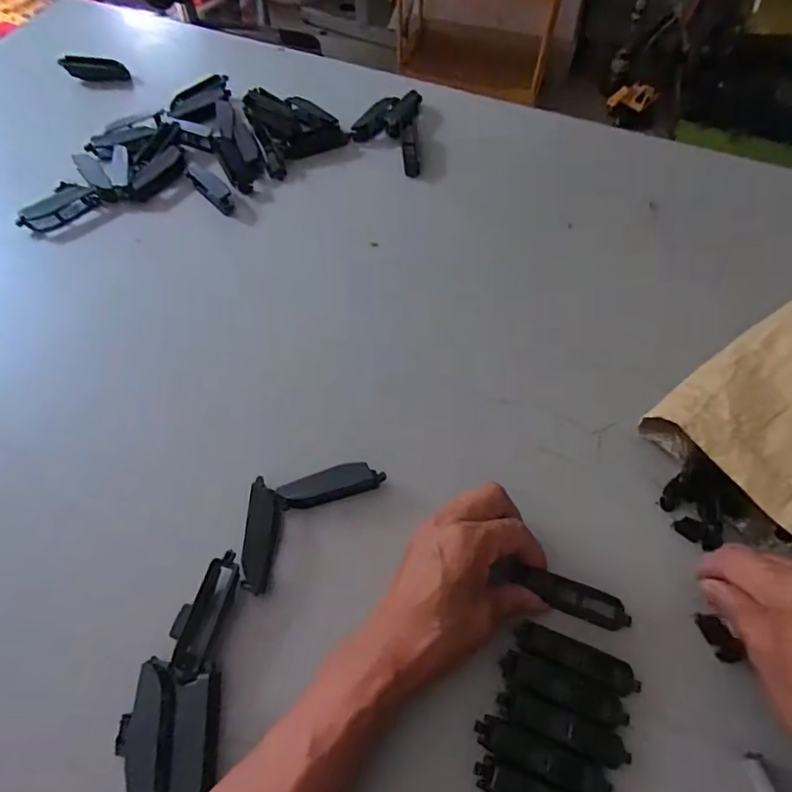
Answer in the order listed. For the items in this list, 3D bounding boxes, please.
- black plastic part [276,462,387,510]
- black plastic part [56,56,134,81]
[{"bbox_3d":[-0.045,0.062,0.362,0.071,0.017,0.018,-15,62,-8],"label":"black plastic part"},{"bbox_3d":[-0.349,-0.381,0.603,0.077,0.018,0.020,5,61,3],"label":"black plastic part"}]

